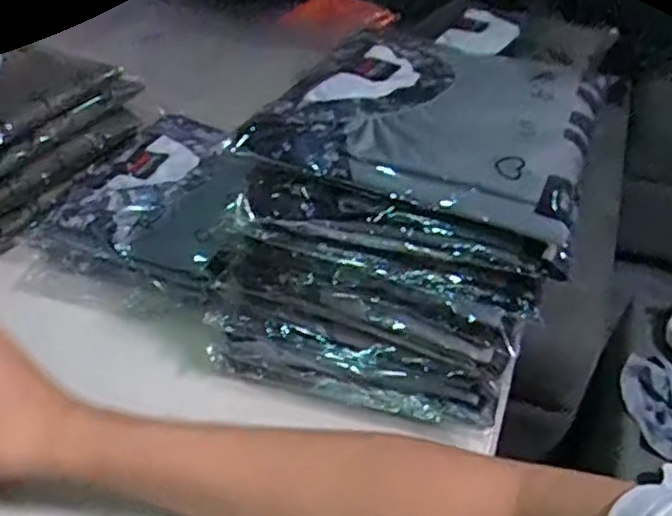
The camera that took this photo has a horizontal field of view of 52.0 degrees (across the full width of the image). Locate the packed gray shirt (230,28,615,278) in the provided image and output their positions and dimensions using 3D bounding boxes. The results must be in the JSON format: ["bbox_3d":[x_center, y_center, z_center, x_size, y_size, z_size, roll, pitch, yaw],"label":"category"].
[{"bbox_3d":[0.076,-0.105,0.469,0.200,0.025,0.220,17,44,16],"label":"packed gray shirt"}]

